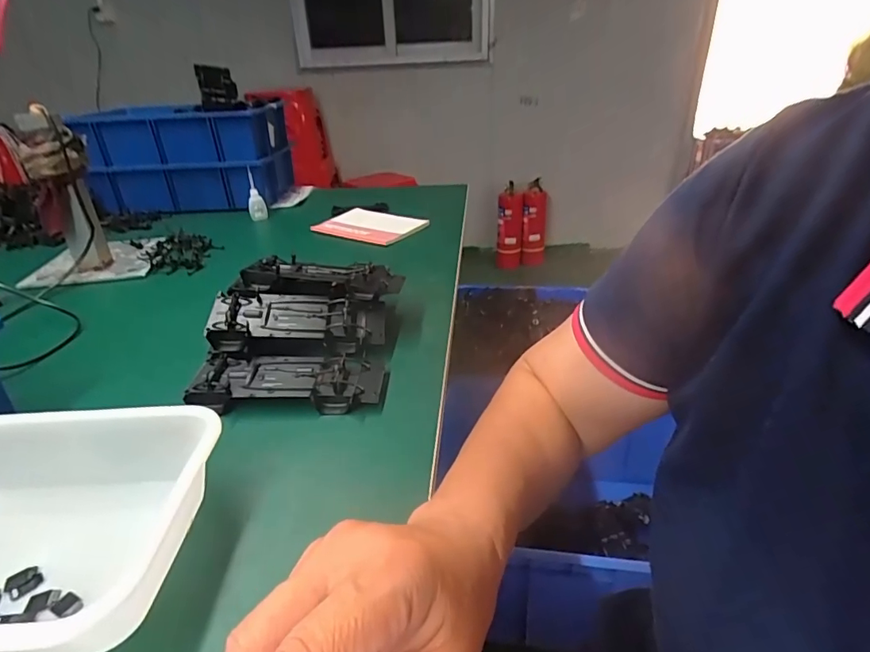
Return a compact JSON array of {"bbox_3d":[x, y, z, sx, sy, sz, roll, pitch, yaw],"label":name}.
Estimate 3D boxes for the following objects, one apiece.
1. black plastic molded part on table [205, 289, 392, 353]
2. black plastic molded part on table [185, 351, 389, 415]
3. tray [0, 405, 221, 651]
[{"bbox_3d":[-0.156,-0.006,0.564,0.194,0.045,0.076,-5,29,-5],"label":"black plastic molded part on table"},{"bbox_3d":[-0.149,0.056,0.508,0.195,0.026,0.077,-1,29,2],"label":"black plastic molded part on table"},{"bbox_3d":[-0.292,0.140,0.333,0.247,0.061,0.188,-1,29,2],"label":"tray"}]

